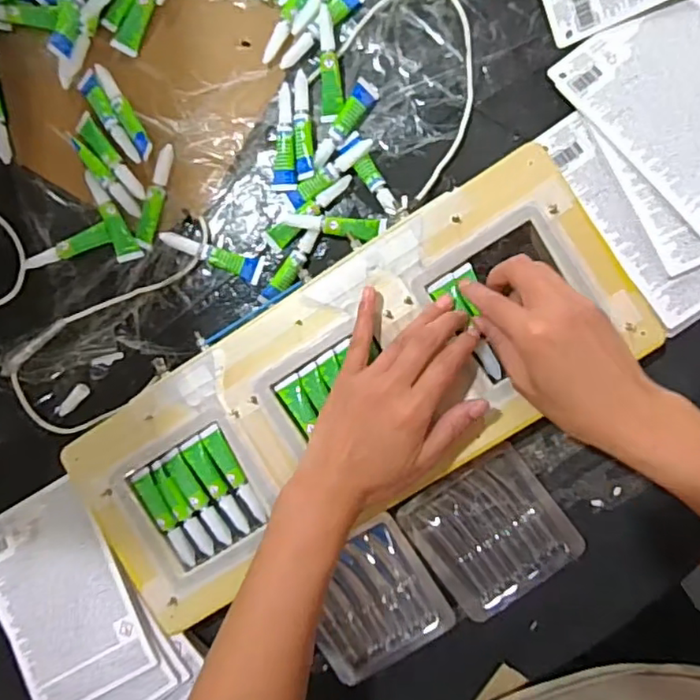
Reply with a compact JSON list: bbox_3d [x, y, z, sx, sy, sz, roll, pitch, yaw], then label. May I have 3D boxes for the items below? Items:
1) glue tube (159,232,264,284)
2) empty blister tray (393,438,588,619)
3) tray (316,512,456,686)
[{"bbox_3d":[-0.109,-0.076,0.479,0.081,0.008,0.021,20,97,-8],"label":"glue tube"},{"bbox_3d":[0.110,0.140,0.464,0.102,0.019,0.104,-34,86,7],"label":"empty blister tray"},{"bbox_3d":[0.015,0.195,0.475,0.103,0.015,0.100,-35,86,7],"label":"tray"}]

